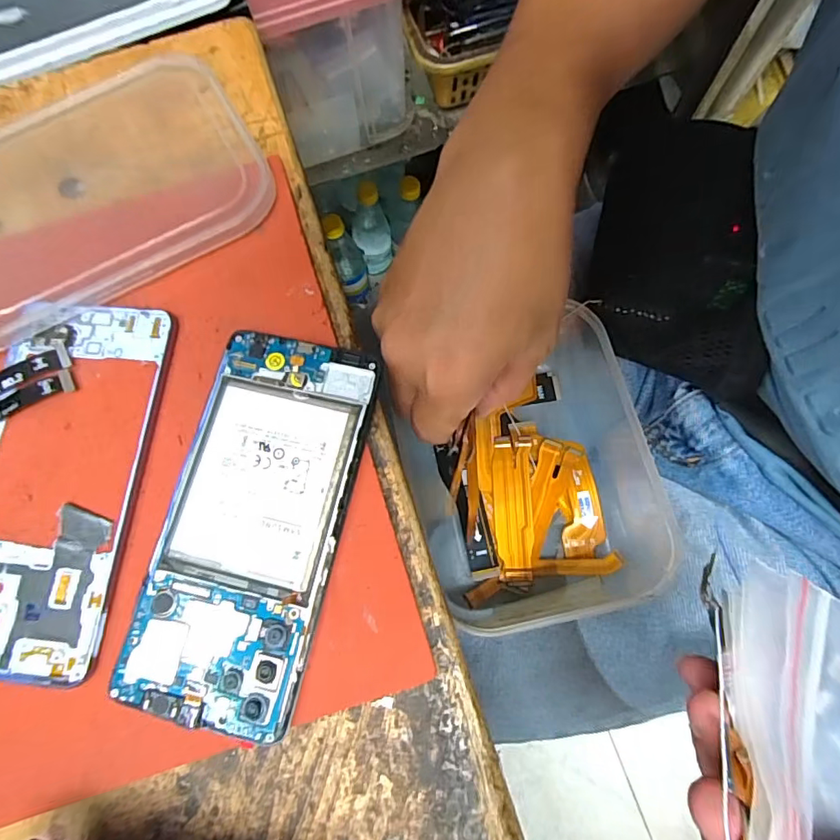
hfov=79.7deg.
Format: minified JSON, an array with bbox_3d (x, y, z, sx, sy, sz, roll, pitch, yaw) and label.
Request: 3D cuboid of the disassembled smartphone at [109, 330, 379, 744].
[{"bbox_3d":[-0.066,0.039,0.207,0.067,0.013,0.152,12,75,5],"label":"disassembled smartphone"}]

